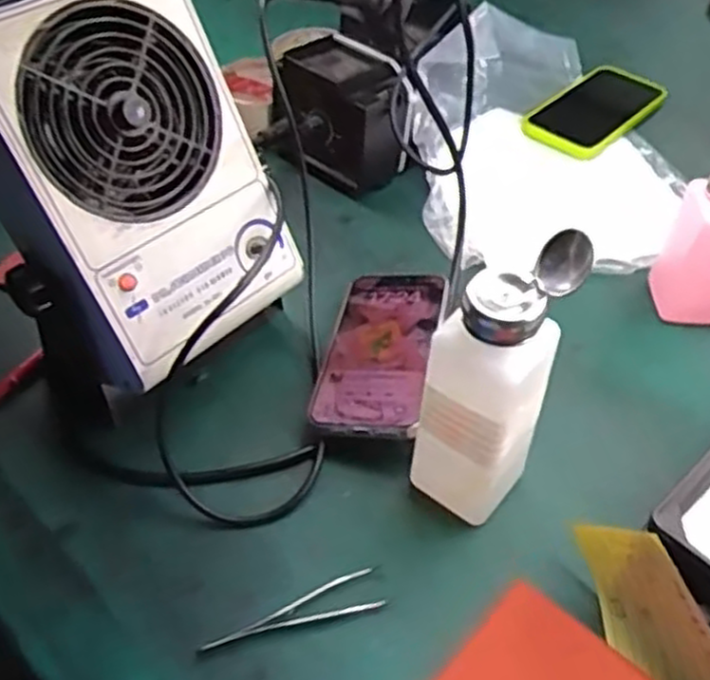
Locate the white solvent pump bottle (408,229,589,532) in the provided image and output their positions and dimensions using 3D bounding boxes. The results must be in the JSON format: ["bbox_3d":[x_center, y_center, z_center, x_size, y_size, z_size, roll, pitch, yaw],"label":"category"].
[{"bbox_3d":[0.073,0.028,0.420,0.062,0.181,0.060,17,50,14],"label":"white solvent pump bottle"}]

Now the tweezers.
[{"bbox_3d":[-0.035,0.152,0.424,0.102,0.004,0.022,-15,50,-13],"label":"tweezers"}]

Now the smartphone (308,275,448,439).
[{"bbox_3d":[0.018,0.004,0.540,0.076,0.006,0.157,1,42,17],"label":"smartphone"}]

